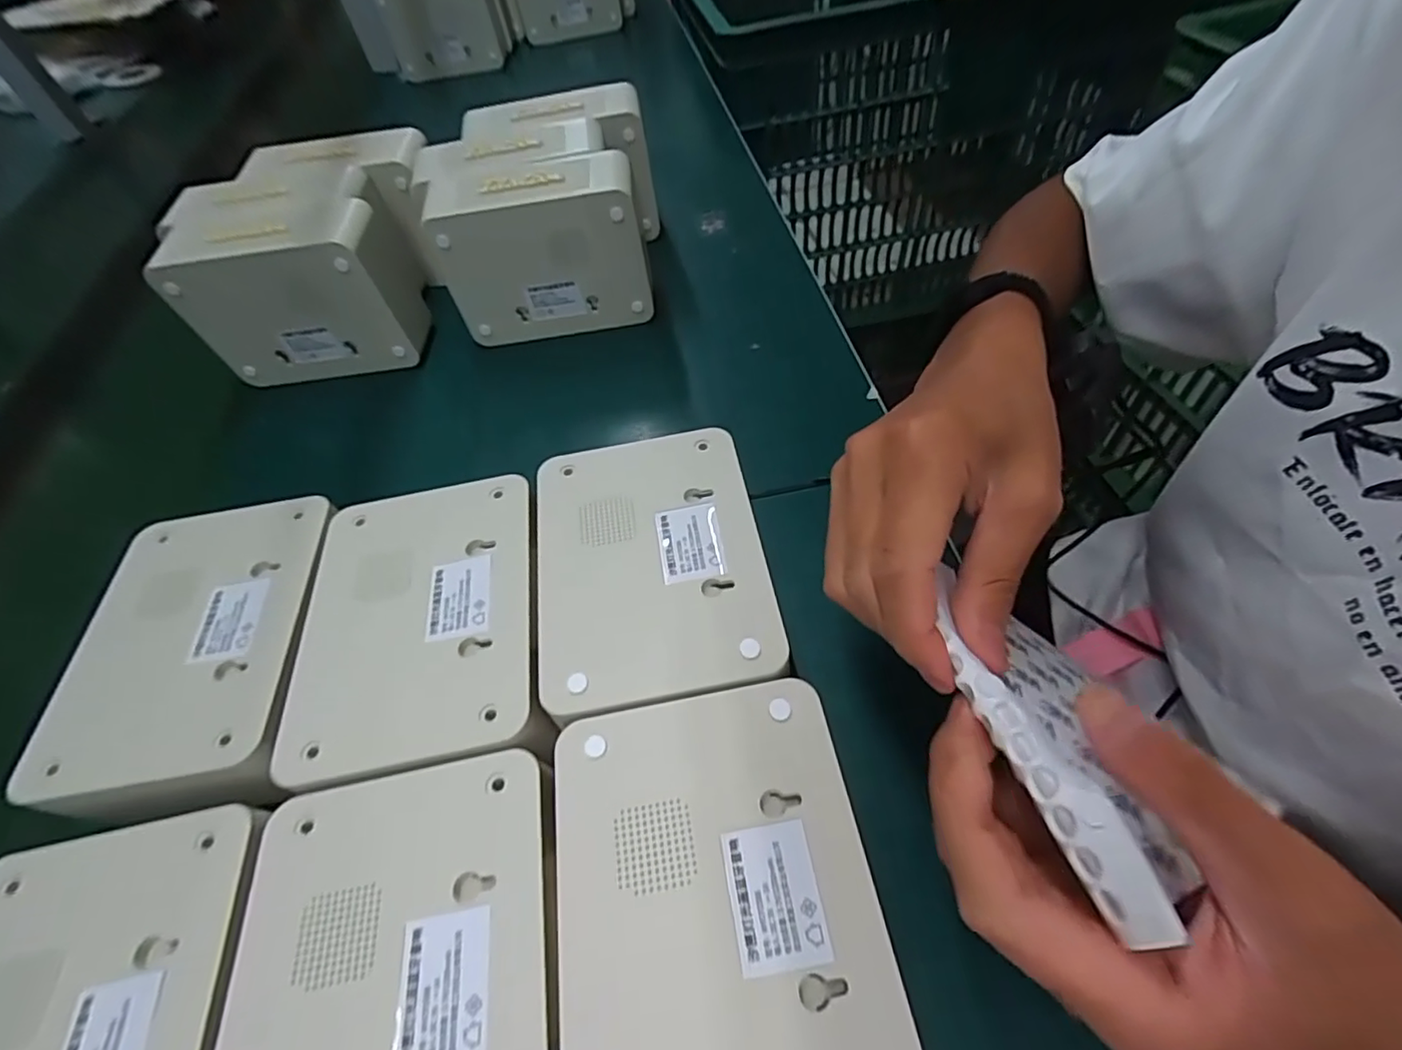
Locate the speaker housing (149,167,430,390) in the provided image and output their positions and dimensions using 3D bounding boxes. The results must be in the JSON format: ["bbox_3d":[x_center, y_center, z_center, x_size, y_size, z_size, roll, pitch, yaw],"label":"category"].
[{"bbox_3d":[-0.295,-0.185,0.460,0.151,0.118,0.109,-6,53,1],"label":"speaker housing"}]

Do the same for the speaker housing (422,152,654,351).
[{"bbox_3d":[-0.111,-0.195,0.446,0.143,0.119,0.054,-8,54,1],"label":"speaker housing"}]

